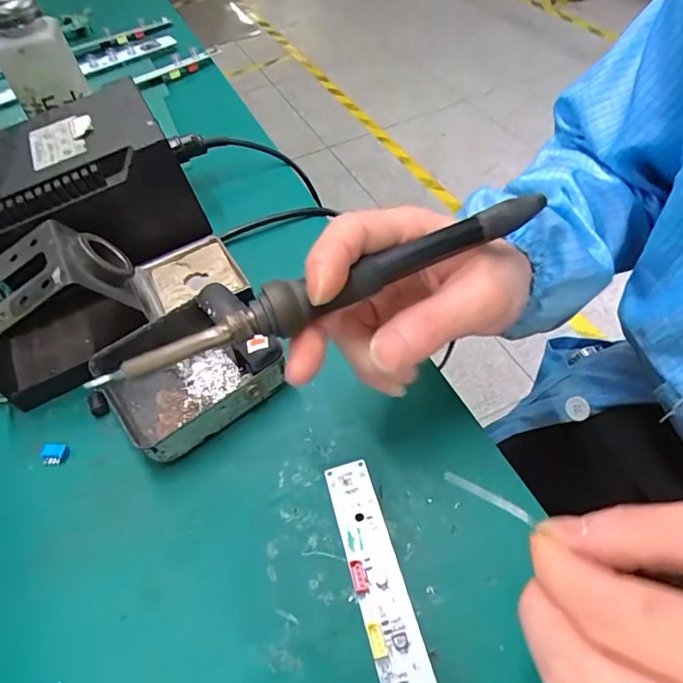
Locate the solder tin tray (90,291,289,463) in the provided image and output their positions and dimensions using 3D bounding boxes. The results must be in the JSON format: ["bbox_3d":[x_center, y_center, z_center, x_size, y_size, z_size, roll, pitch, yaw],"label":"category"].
[{"bbox_3d":[-0.085,0.016,0.292,0.104,0.026,0.080,-33,55,-19],"label":"solder tin tray"}]

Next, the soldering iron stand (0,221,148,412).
[{"bbox_3d":[-0.178,-0.022,0.302,0.096,0.069,0.074,-33,55,-19],"label":"soldering iron stand"}]

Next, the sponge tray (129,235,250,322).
[{"bbox_3d":[-0.109,-0.044,0.344,0.070,0.009,0.062,-28,54,-15],"label":"sponge tray"}]

